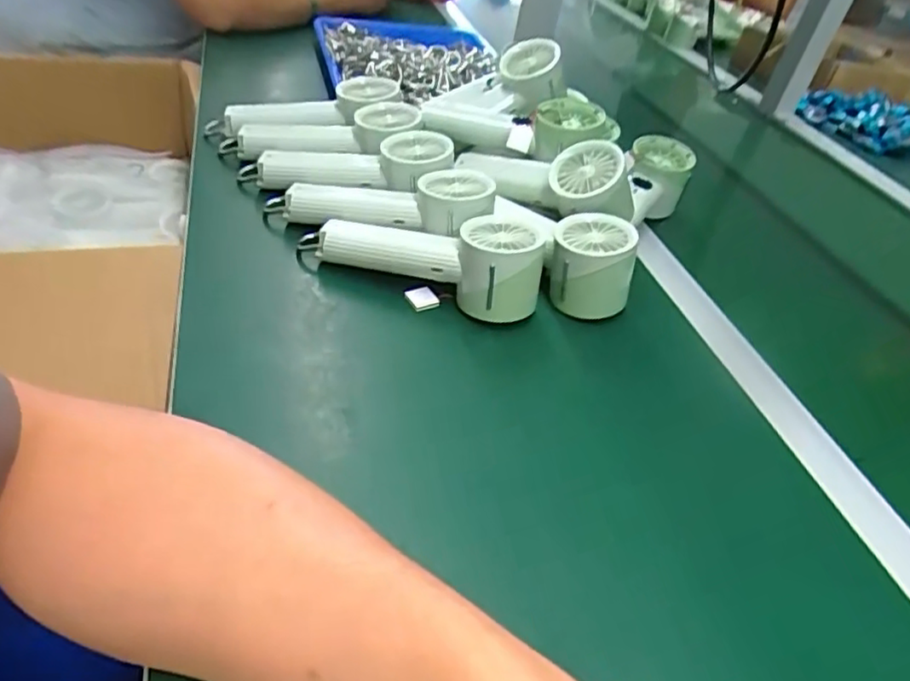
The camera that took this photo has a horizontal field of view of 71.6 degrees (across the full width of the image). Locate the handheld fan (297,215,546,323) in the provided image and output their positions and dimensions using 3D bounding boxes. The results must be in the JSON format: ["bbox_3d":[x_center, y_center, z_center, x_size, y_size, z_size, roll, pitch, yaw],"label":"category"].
[{"bbox_3d":[-0.028,-0.072,0.491,0.195,0.054,0.066,15,45,13],"label":"handheld fan"}]

